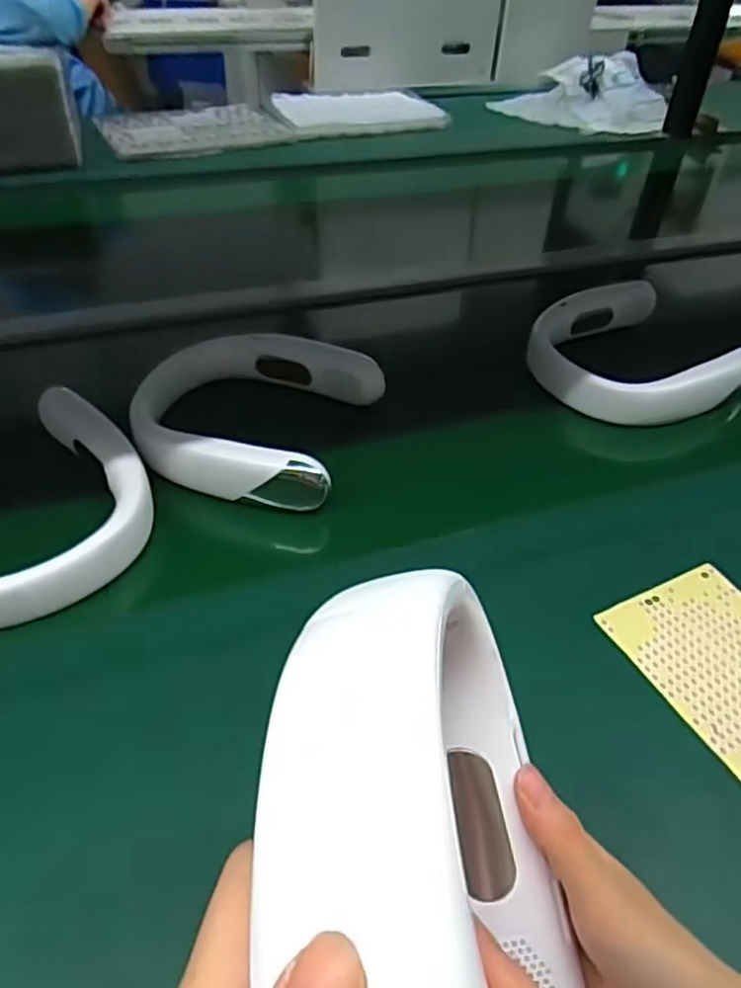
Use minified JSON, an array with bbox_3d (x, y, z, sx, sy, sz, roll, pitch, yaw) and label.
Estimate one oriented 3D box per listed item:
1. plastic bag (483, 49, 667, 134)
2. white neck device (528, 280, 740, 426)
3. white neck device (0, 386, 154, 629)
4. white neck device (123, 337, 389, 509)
[{"bbox_3d":[0.432,-0.832,1.404,0.352,0.092,0.218,15,46,12],"label":"plastic bag"},{"bbox_3d":[0.275,-0.141,0.703,0.204,0.052,0.190,-17,48,-20],"label":"white neck device"},{"bbox_3d":[-0.270,0.009,0.517,0.191,0.048,0.190,-31,54,-30],"label":"white neck device"},{"bbox_3d":[-0.112,-0.075,0.609,0.205,0.043,0.193,15,46,11],"label":"white neck device"}]

